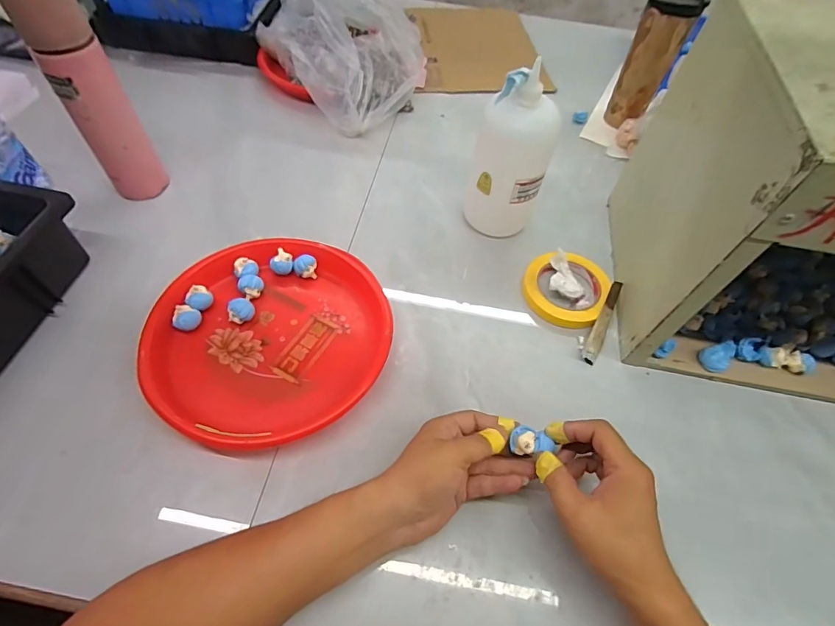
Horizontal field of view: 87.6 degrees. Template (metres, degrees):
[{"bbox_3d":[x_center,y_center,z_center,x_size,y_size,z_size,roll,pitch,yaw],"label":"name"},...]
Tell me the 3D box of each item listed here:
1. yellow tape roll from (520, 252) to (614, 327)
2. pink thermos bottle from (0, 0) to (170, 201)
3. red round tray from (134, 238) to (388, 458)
[{"bbox_3d":[0.186,-0.032,0.553,0.100,0.025,0.103,2,57,-3],"label":"yellow tape roll"},{"bbox_3d":[-0.373,-0.244,0.509,0.066,0.258,0.055,-31,64,-21],"label":"pink thermos bottle"},{"bbox_3d":[-0.159,0.022,0.484,0.247,0.037,0.250,2,57,-3],"label":"red round tray"}]

